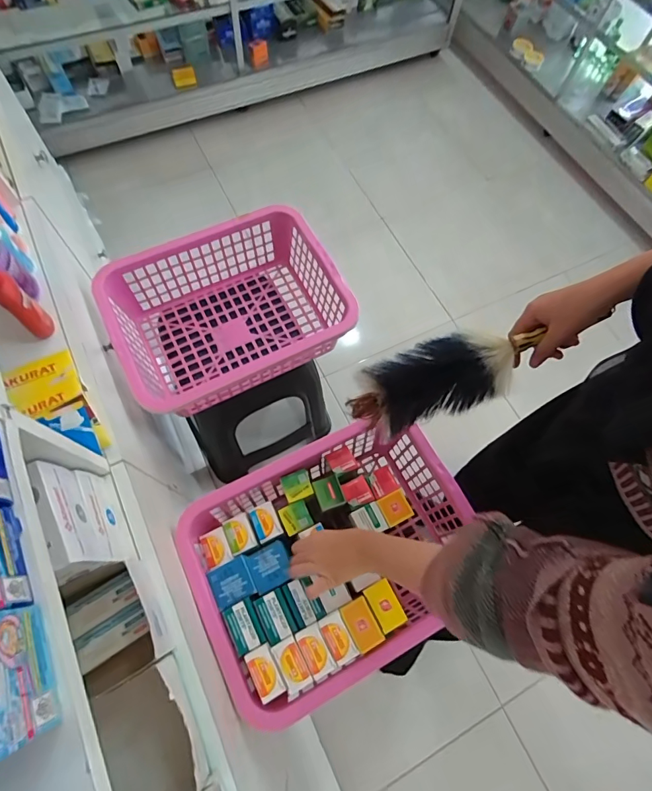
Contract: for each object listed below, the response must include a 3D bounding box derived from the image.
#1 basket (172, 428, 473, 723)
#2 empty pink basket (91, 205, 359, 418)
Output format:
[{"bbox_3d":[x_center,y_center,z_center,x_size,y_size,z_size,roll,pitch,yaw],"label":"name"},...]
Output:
[{"bbox_3d":[0.013,0.243,0.667,0.409,0.134,0.309,-25,72,-12],"label":"basket"},{"bbox_3d":[-0.180,-0.150,0.808,0.399,0.144,0.305,-27,72,-13],"label":"empty pink basket"}]

